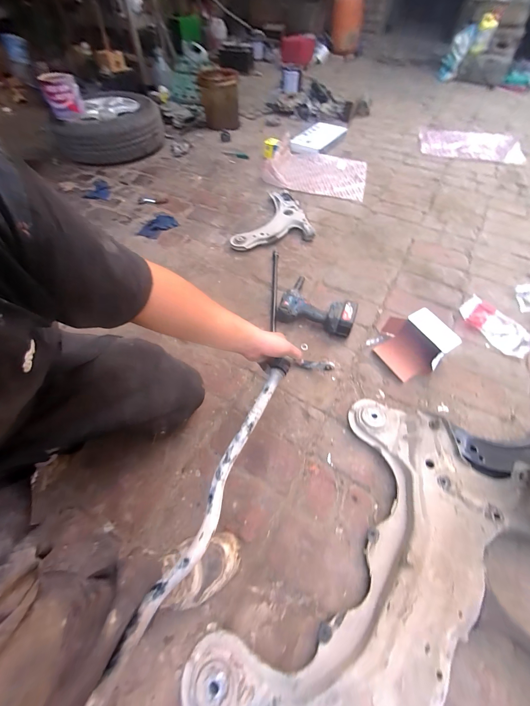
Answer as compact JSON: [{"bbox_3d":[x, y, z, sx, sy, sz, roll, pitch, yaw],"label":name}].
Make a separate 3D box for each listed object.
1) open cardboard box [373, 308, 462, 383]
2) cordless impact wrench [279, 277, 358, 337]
[{"bbox_3d":[0.441,-0.034,0.861,0.171,0.105,0.195,-29,60,-19],"label":"open cardboard box"},{"bbox_3d":[0.190,-0.173,0.974,0.248,0.073,0.202,18,57,12],"label":"cordless impact wrench"}]

